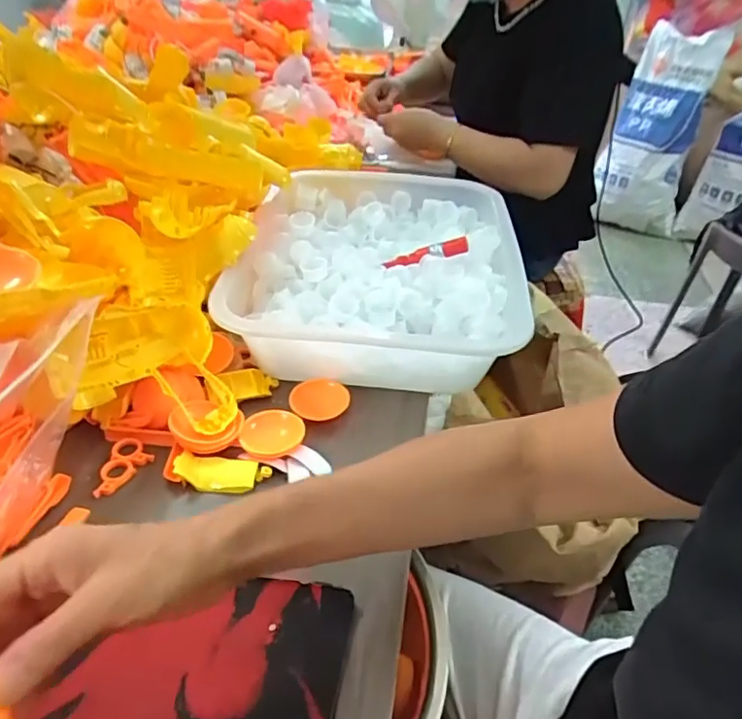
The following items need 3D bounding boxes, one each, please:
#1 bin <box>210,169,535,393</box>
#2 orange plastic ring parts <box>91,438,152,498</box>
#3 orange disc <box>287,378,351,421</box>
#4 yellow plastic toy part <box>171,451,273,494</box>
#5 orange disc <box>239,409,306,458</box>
[{"bbox_3d":[0.004,-0.103,0.664,0.297,0.081,0.368,3,38,0],"label":"bin"},{"bbox_3d":[-0.214,0.090,0.486,0.037,0.006,0.058,22,42,23],"label":"orange plastic ring parts"},{"bbox_3d":[-0.049,0.036,0.550,0.055,0.009,0.043,3,63,-7],"label":"orange disc"},{"bbox_3d":[-0.122,0.092,0.478,0.076,0.017,0.029,4,38,1],"label":"yellow plastic toy part"},{"bbox_3d":[-0.086,0.062,0.506,0.055,0.012,0.047,-7,39,-12],"label":"orange disc"}]

